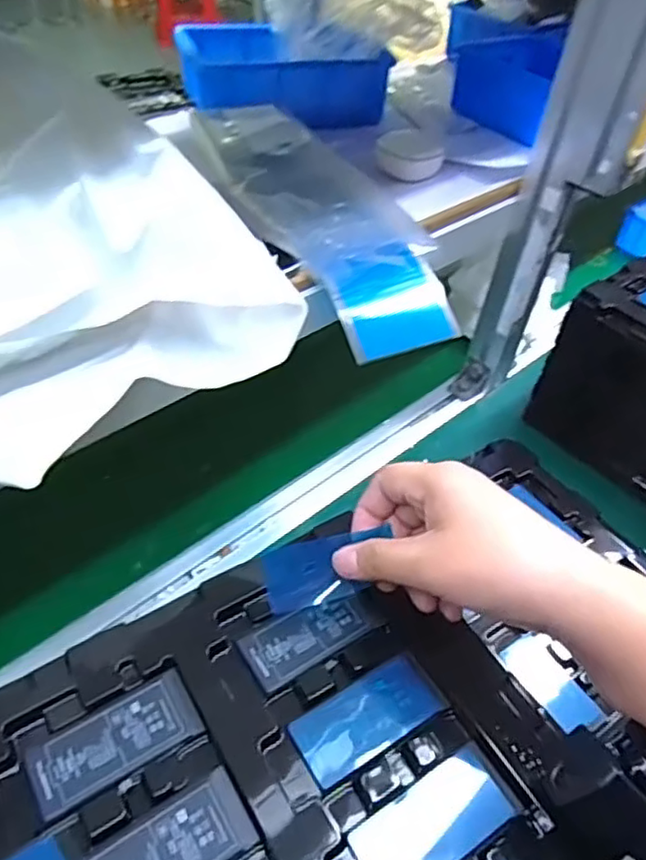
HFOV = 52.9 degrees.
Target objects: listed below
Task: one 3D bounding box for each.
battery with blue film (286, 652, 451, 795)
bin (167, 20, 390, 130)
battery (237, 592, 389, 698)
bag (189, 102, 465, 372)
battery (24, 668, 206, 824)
[{"bbox_3d":[0.023,0.144,0.327,0.076,0.004,0.035,-22,52,-25],"label":"battery with blue film"},{"bbox_3d":[-0.046,-0.365,0.673,0.187,0.061,0.137,-18,50,-22],"label":"bin"},{"bbox_3d":[-0.005,0.110,0.355,0.077,0.004,0.034,-21,51,-24],"label":"battery"},{"bbox_3d":[-0.006,-0.179,0.533,0.111,0.057,0.305,-15,49,-20],"label":"bag"},{"bbox_3d":[-0.100,0.149,0.312,0.076,0.004,0.037,-22,51,-25],"label":"battery"}]

